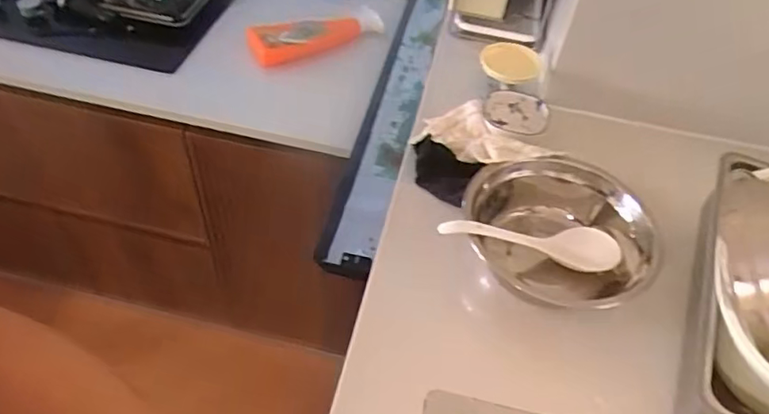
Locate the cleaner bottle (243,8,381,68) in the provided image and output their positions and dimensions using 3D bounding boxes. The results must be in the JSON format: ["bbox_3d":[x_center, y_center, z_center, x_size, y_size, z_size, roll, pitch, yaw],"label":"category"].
[{"bbox_3d":[-0.110,-0.293,0.967,0.234,0.040,0.084,-27,56,-26],"label":"cleaner bottle"}]

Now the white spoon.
[{"bbox_3d":[0.160,0.029,0.625,0.213,0.031,0.054,13,46,-18],"label":"white spoon"}]

